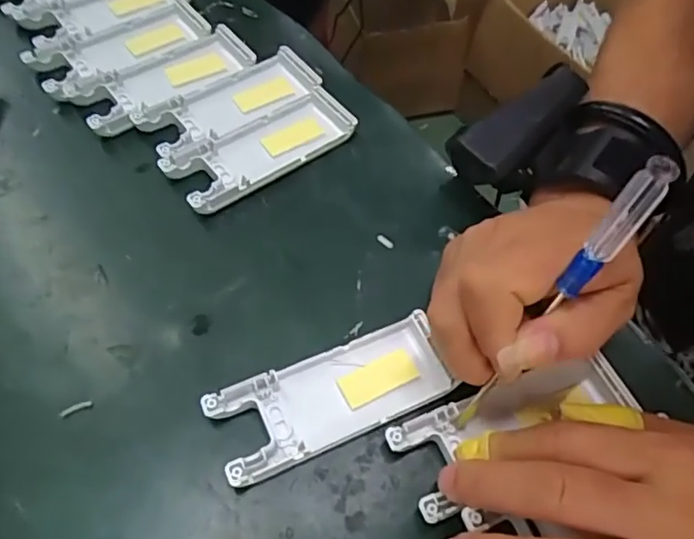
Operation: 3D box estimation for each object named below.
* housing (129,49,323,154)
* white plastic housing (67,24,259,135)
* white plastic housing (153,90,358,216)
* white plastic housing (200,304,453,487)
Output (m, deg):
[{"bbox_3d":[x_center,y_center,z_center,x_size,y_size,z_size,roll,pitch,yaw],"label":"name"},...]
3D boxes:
[{"bbox_3d":[-0.068,-0.097,0.339,0.104,0.011,0.041,-31,65,-21],"label":"housing"},{"bbox_3d":[-0.109,-0.113,0.347,0.102,0.012,0.043,-35,66,-23],"label":"white plastic housing"},{"bbox_3d":[-0.047,-0.067,0.323,0.103,0.011,0.040,-32,65,-22],"label":"white plastic housing"},{"bbox_3d":[-0.006,0.053,0.252,0.102,0.012,0.040,-21,61,-16],"label":"white plastic housing"}]

